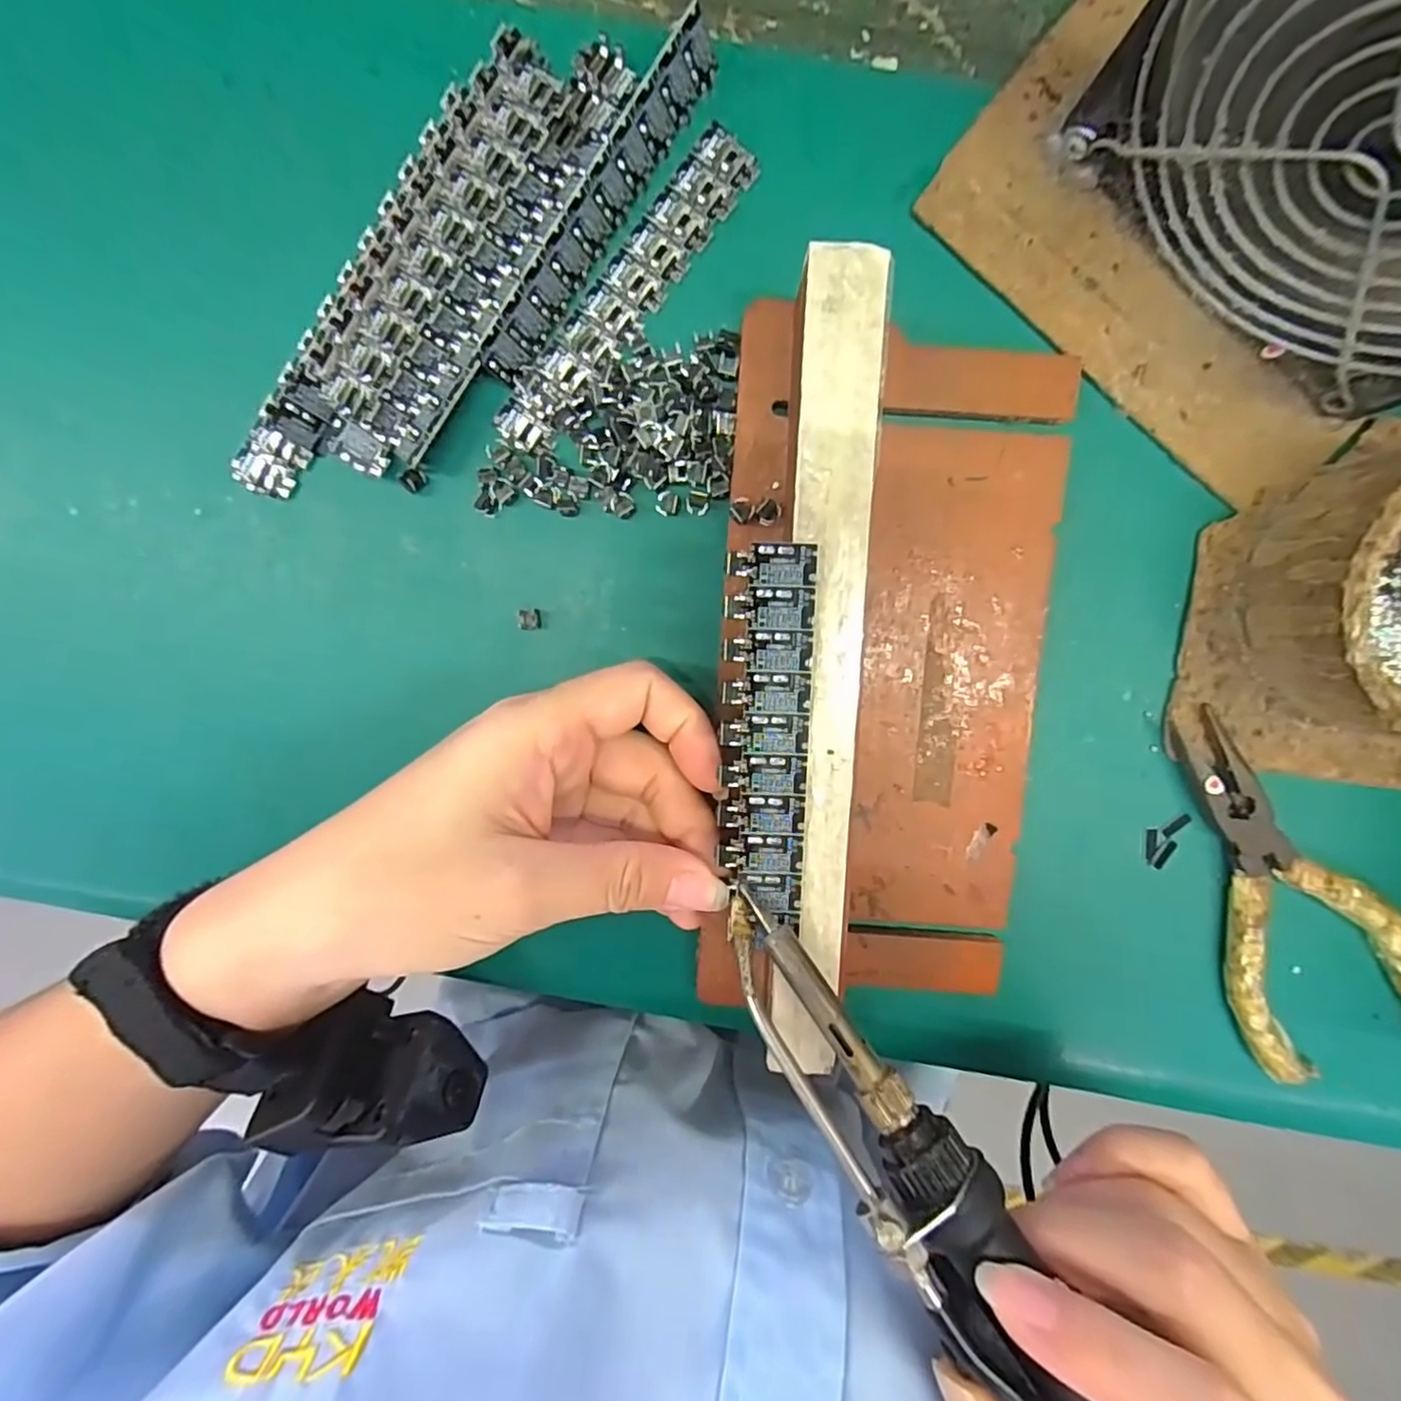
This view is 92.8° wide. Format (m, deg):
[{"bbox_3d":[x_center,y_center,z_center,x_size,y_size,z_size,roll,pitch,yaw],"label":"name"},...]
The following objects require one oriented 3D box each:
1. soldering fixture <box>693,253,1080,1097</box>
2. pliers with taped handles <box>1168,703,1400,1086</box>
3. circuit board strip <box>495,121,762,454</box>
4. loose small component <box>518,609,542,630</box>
[{"bbox_3d":[0.055,-0.002,0.192,0.097,0.038,0.212,4,95,1],"label":"soldering fixture"},{"bbox_3d":[0.194,0.059,0.214,0.061,0.008,0.126,-19,96,3],"label":"pliers with taped handles"},{"bbox_3d":[-0.023,-0.122,0.201,0.020,0.005,0.107,39,96,-3],"label":"circuit board strip"},{"bbox_3d":[-0.055,-0.026,0.213,0.007,0.005,0.007,-3,95,2],"label":"loose small component"}]

